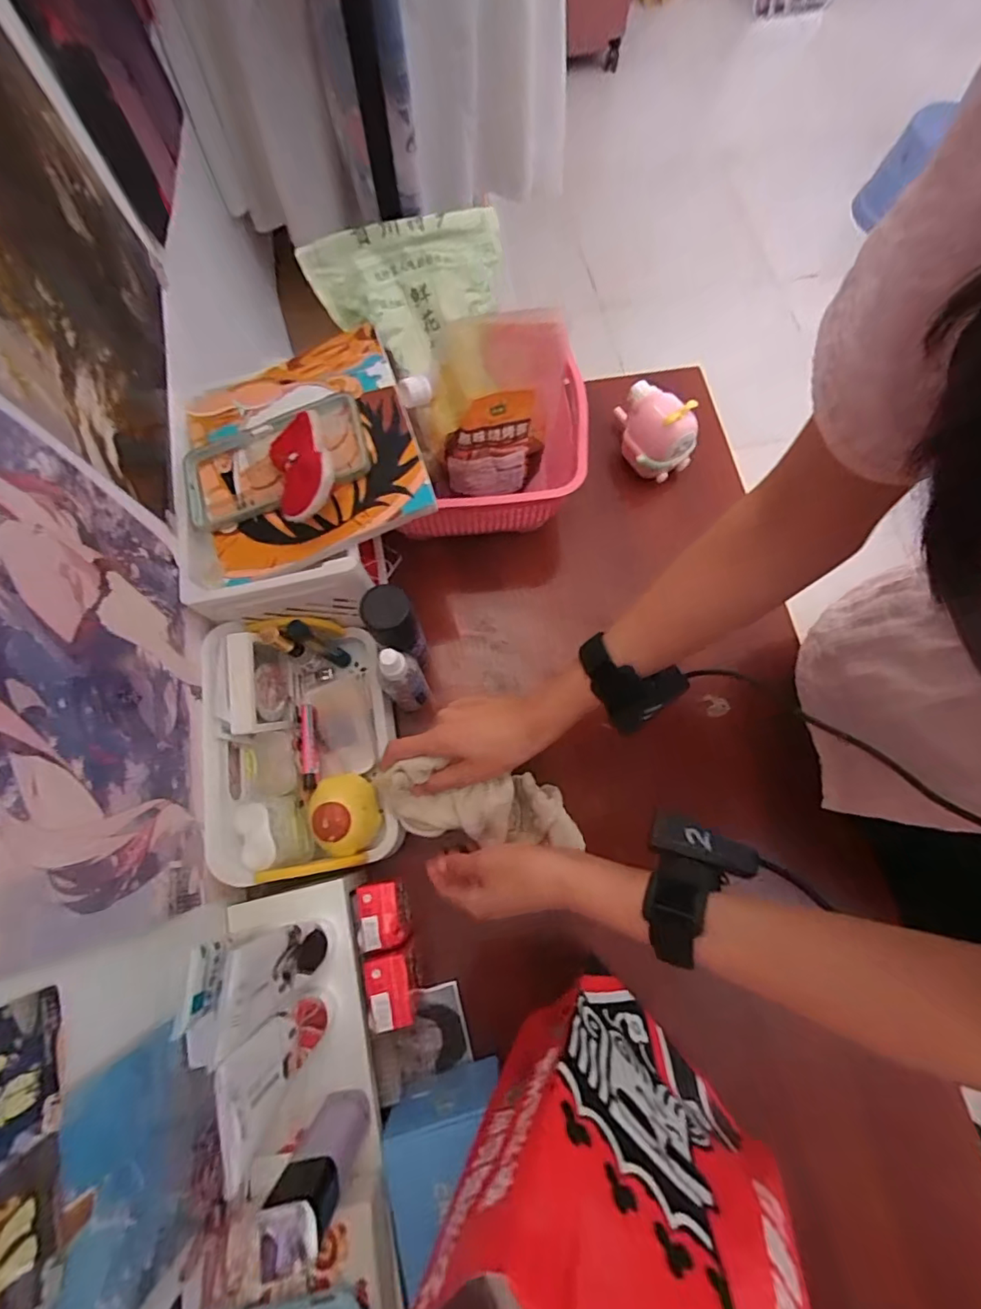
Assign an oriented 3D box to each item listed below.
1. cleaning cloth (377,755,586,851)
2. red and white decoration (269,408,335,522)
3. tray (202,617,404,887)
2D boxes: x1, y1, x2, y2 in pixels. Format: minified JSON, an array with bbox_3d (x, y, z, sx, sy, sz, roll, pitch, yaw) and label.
[{"bbox_3d":[-0.011,0.133,0.469,0.177,0.066,0.059,9,73,0],"label":"cleaning cloth"},{"bbox_3d":[-0.156,-0.160,0.437,0.057,0.014,0.100,-36,61,20],"label":"red and white decoration"},{"bbox_3d":[-0.166,0.078,0.488,0.140,0.099,0.226,-9,73,-3],"label":"tray"}]

